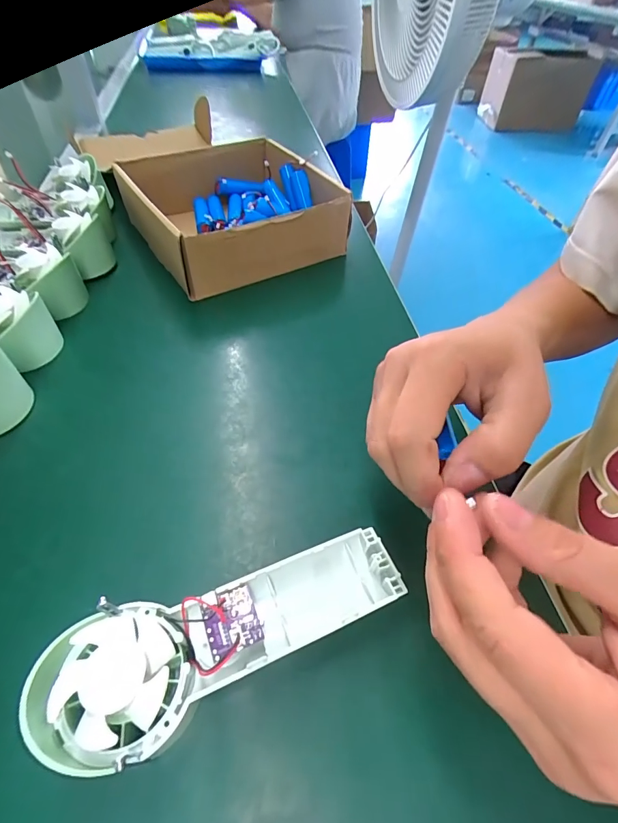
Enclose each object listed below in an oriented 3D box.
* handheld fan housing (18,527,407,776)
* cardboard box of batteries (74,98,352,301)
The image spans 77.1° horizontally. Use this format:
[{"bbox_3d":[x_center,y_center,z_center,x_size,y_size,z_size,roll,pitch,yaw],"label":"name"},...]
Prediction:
[{"bbox_3d":[-0.039,0.107,0.198,0.166,0.051,0.064,-21,55,-20],"label":"handheld fan housing"},{"bbox_3d":[-0.088,-0.237,0.464,0.216,0.086,0.212,-26,57,-22],"label":"cardboard box of batteries"}]

